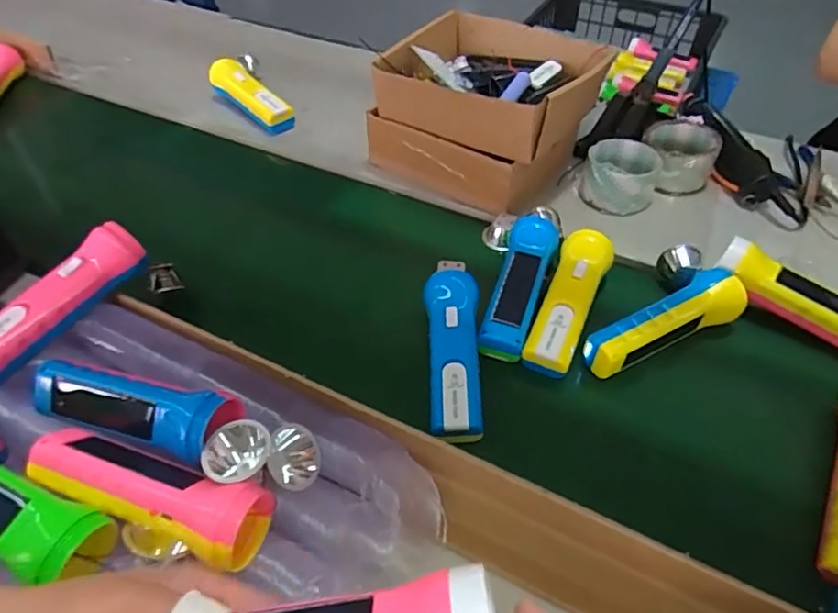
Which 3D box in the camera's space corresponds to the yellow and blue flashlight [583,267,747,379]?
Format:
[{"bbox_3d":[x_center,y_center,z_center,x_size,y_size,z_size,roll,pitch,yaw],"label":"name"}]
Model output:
[{"bbox_3d":[0.225,0.019,0.525,0.160,0.057,0.041,-21,52,-17],"label":"yellow and blue flashlight"}]

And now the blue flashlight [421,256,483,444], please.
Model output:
[{"bbox_3d":[0.029,0.036,0.497,0.047,0.037,0.171,1,49,2],"label":"blue flashlight"}]

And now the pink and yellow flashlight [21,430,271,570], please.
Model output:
[{"bbox_3d":[-0.176,0.122,0.379,0.162,0.056,0.052,17,51,15],"label":"pink and yellow flashlight"}]

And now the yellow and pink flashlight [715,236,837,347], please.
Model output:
[{"bbox_3d":[0.357,-0.003,0.528,0.159,0.052,0.045,30,56,25],"label":"yellow and pink flashlight"}]

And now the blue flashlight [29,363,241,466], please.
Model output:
[{"bbox_3d":[-0.206,0.075,0.410,0.161,0.046,0.044,14,50,13],"label":"blue flashlight"}]

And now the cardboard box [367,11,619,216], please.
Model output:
[{"bbox_3d":[0.085,-0.245,0.684,0.224,0.134,0.212,31,56,25],"label":"cardboard box"}]

